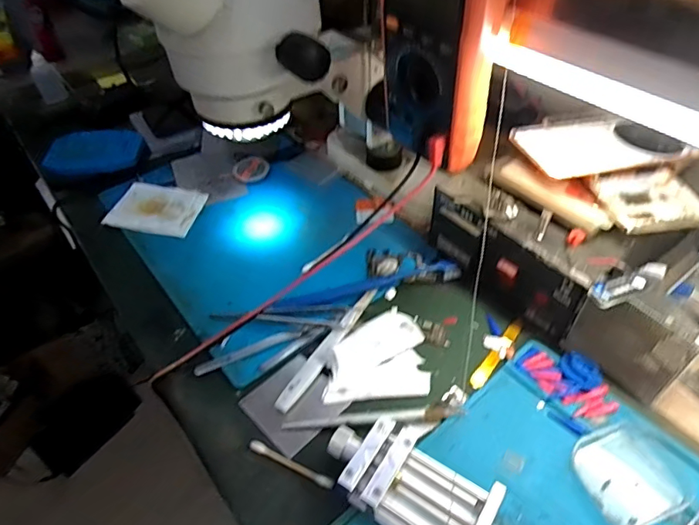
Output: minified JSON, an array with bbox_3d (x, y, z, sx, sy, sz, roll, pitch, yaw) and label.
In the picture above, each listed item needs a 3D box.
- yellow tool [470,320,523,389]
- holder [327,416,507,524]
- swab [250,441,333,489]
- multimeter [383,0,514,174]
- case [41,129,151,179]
[{"bbox_3d":[0.131,0.078,0.434,0.013,0.004,0.084,28,54,28],"label":"yellow tool"},{"bbox_3d":[0.049,0.158,0.338,0.135,0.034,0.059,24,52,24],"label":"holder"},{"bbox_3d":[-0.044,0.152,0.371,0.070,0.007,0.008,18,49,20],"label":"swab"},{"bbox_3d":[0.064,-0.157,0.352,0.046,0.171,0.090,-31,51,-24],"label":"multimeter"},{"bbox_3d":[-0.336,-0.145,0.650,0.128,0.029,0.074,-17,47,-12],"label":"case"}]

